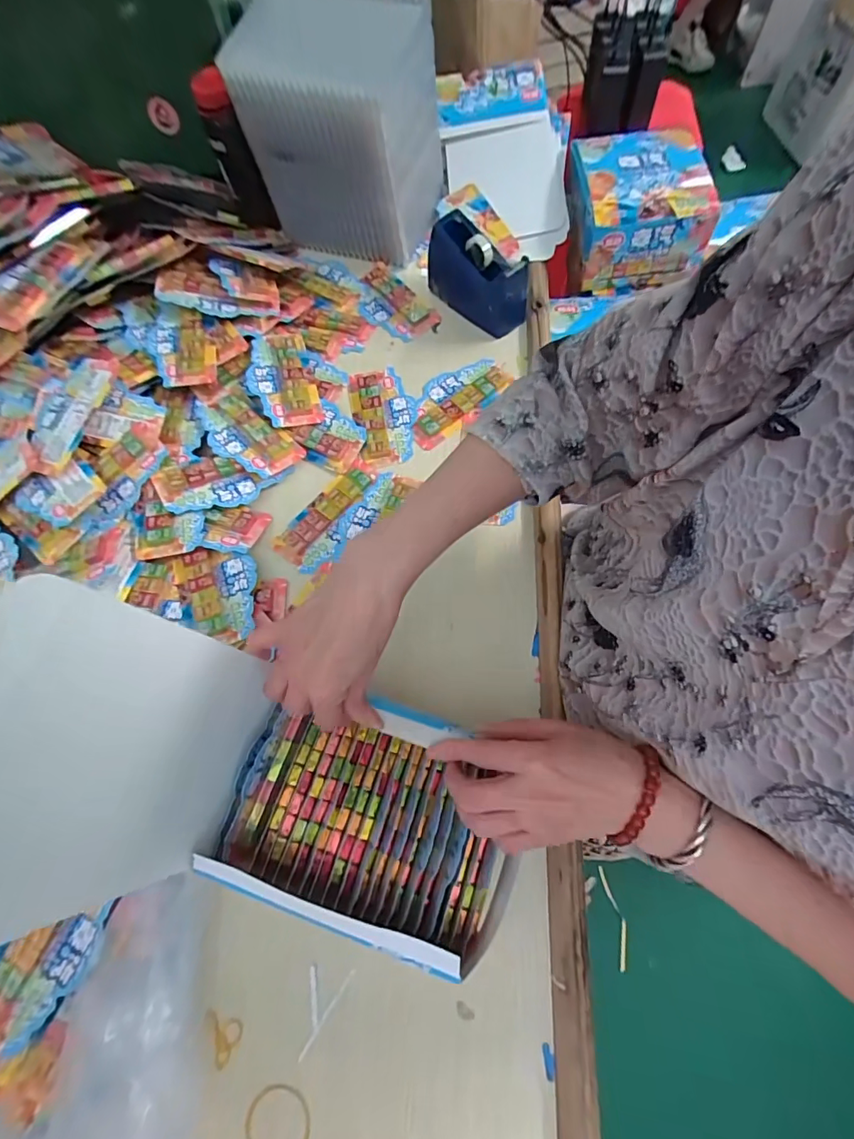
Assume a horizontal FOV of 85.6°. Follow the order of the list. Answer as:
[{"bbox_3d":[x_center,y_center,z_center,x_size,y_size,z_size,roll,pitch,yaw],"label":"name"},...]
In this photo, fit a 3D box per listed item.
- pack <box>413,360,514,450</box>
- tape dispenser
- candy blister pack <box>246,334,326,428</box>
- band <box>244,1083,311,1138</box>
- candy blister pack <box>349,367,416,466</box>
[{"bbox_3d":[0.033,-0.213,0.563,0.145,0.010,0.073,-42,71,-12],"label":"pack"},{"bbox_3d":[0.062,-0.367,0.577,0.051,0.091,0.143,-41,71,-12],"label":"tape dispenser"},{"bbox_3d":[-0.183,-0.239,0.577,0.078,0.011,0.144,-18,67,-3],"label":"candy blister pack"},{"bbox_3d":[-0.110,0.411,0.338,0.049,0.004,0.045,8,68,7],"label":"band"},{"bbox_3d":[-0.053,-0.193,0.567,0.072,0.011,0.143,-16,67,-2],"label":"candy blister pack"}]

